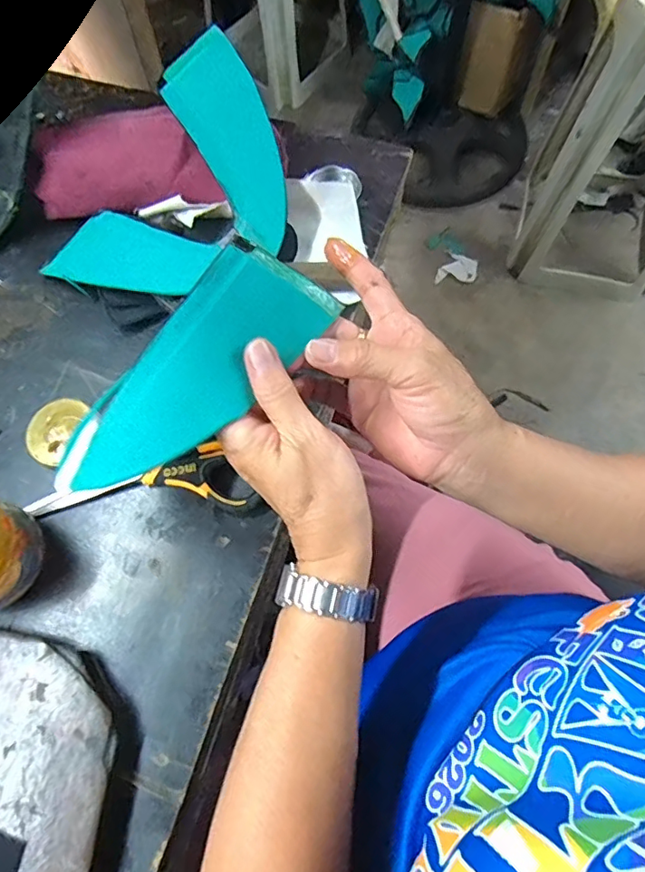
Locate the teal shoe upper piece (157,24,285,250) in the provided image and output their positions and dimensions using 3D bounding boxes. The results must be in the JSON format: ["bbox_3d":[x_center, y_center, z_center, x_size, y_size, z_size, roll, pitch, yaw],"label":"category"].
[{"bbox_3d":[-0.073,-0.238,0.426,0.068,0.015,0.180,-22,91,-6],"label":"teal shoe upper piece"}]

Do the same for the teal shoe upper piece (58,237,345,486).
[{"bbox_3d":[-0.061,-0.039,0.287,0.166,0.030,0.073,-50,115,-24],"label":"teal shoe upper piece"}]

